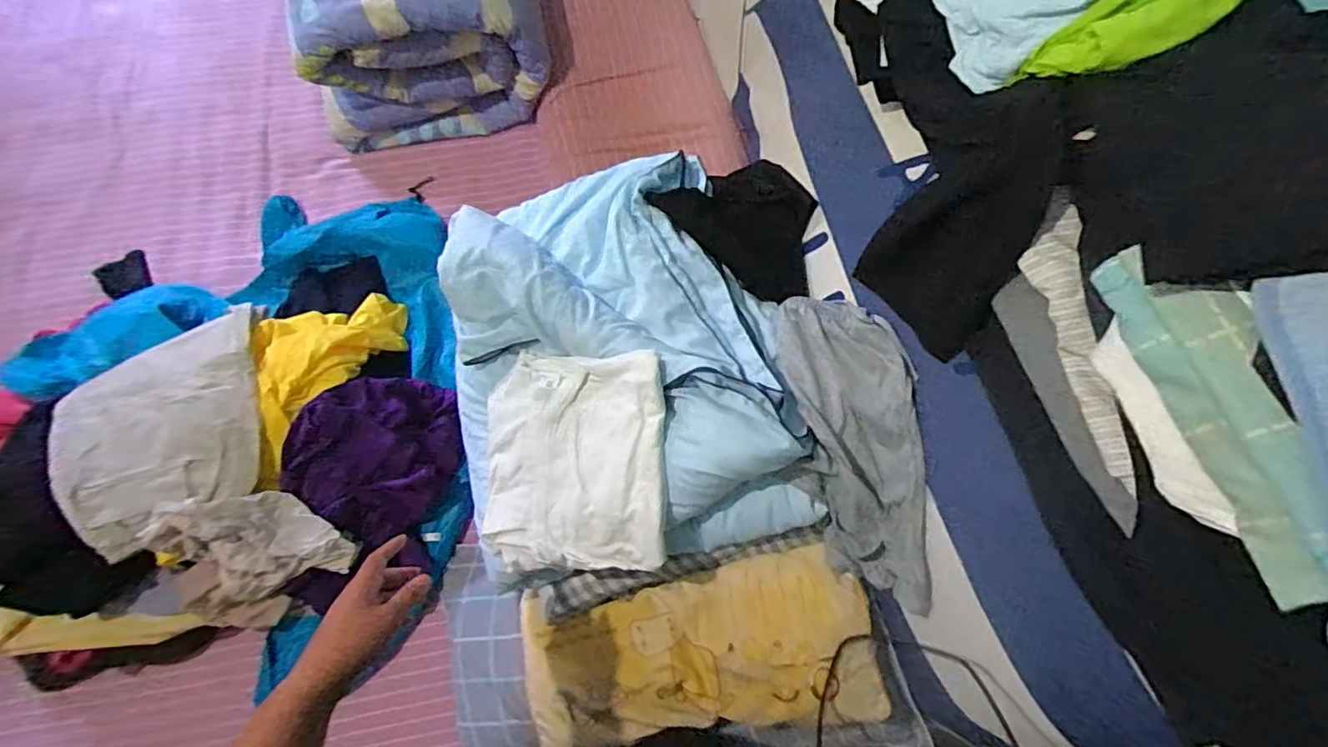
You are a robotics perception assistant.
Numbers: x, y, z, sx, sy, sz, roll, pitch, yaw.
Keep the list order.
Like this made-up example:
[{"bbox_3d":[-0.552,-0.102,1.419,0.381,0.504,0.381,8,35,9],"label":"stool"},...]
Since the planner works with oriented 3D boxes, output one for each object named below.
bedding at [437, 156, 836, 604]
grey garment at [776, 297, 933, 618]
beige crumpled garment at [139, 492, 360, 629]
[{"bbox_3d":[-0.072,-0.039,0.759,0.427,0.164,0.546,-10,71,-2],"label":"bedding"},{"bbox_3d":[0.218,0.084,0.712,0.145,0.097,0.344,0,71,1],"label":"grey garment"},{"bbox_3d":[-0.538,0.243,0.789,0.201,0.127,0.159,-8,71,-1],"label":"beige crumpled garment"}]

